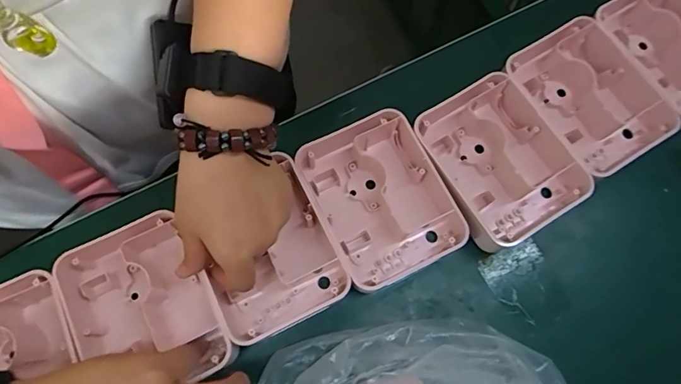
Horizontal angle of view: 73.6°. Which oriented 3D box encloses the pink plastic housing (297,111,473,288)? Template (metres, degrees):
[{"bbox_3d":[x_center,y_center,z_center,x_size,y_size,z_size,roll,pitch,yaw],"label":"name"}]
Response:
[{"bbox_3d":[0.031,0.005,0.372,0.101,0.037,0.126,-26,74,-7],"label":"pink plastic housing"}]

